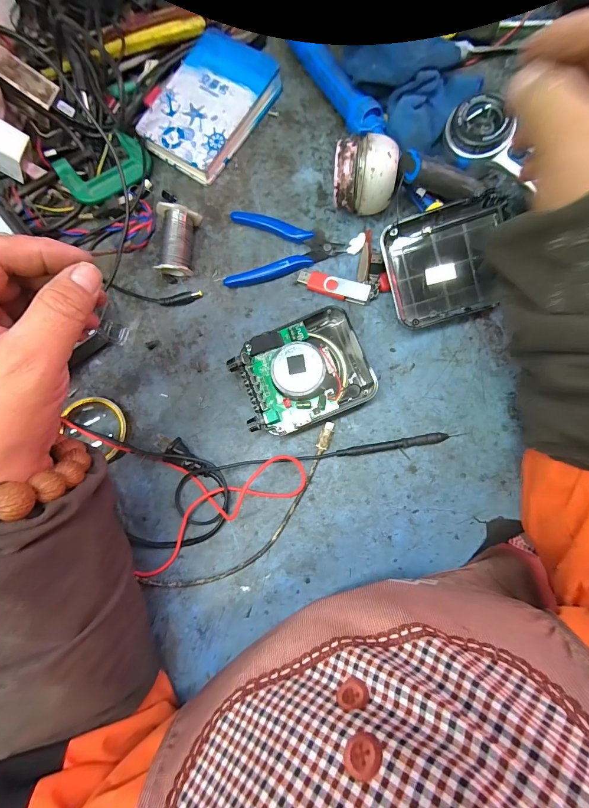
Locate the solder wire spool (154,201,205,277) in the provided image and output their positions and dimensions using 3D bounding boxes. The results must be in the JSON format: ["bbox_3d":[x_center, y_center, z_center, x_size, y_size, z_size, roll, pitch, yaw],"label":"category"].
[{"bbox_3d":[-0.120,-0.166,0.355,0.037,0.036,0.065,4,83,7],"label":"solder wire spool"}]

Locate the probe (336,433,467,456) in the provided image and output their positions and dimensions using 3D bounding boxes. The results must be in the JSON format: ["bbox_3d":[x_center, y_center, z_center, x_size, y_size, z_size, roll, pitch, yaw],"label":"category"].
[{"bbox_3d":[0.095,0.036,0.313,0.112,0.011,0.009,-9,82,5],"label":"probe"}]

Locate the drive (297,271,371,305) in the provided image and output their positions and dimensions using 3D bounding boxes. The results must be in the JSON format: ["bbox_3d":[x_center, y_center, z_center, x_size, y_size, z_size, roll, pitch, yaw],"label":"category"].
[{"bbox_3d":[0.039,-0.116,0.340,0.074,0.010,0.022,20,85,9],"label":"drive"}]

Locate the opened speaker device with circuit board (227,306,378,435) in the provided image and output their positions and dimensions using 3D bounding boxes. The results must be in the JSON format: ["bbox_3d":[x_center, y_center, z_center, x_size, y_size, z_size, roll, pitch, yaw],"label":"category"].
[{"bbox_3d":[0.009,-0.030,0.318,0.118,0.040,0.096,-22,81,3],"label":"opened speaker device with circuit board"}]

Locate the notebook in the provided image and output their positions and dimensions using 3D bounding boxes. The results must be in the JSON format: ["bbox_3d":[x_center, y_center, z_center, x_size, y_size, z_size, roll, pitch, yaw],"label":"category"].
[{"bbox_3d":[-0.093,-0.327,0.378,0.098,0.028,0.144,35,88,10],"label":"notebook"}]

